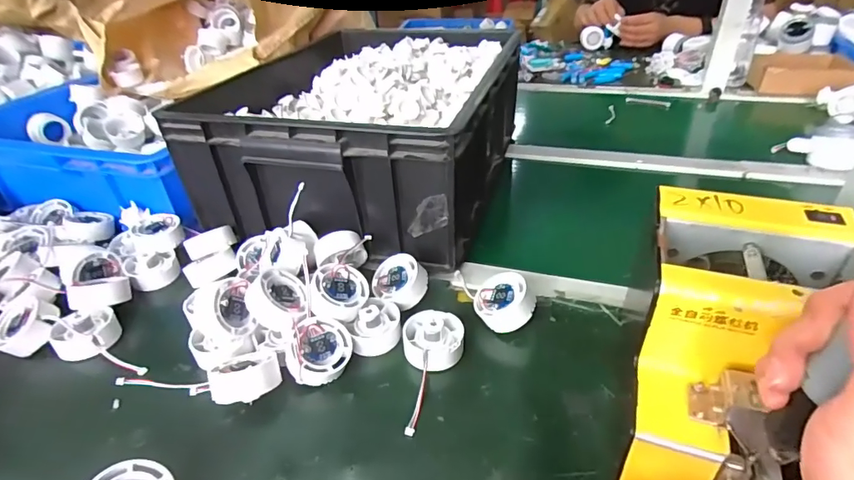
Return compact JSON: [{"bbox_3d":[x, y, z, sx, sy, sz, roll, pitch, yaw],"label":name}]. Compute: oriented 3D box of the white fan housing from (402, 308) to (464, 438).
[{"bbox_3d":[0.008,0.107,0.401,0.054,0.032,0.108,-5,35,0],"label":"white fan housing"}]

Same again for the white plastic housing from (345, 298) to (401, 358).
[{"bbox_3d":[-0.049,0.079,0.437,0.049,0.034,0.047,-3,35,2],"label":"white plastic housing"}]

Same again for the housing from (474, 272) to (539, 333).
[{"bbox_3d":[0.076,0.060,0.445,0.054,0.026,0.059,-21,40,25],"label":"housing"}]

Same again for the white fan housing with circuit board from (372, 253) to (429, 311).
[{"bbox_3d":[-0.027,0.043,0.481,0.056,0.027,0.050,21,76,33],"label":"white fan housing with circuit board"}]

